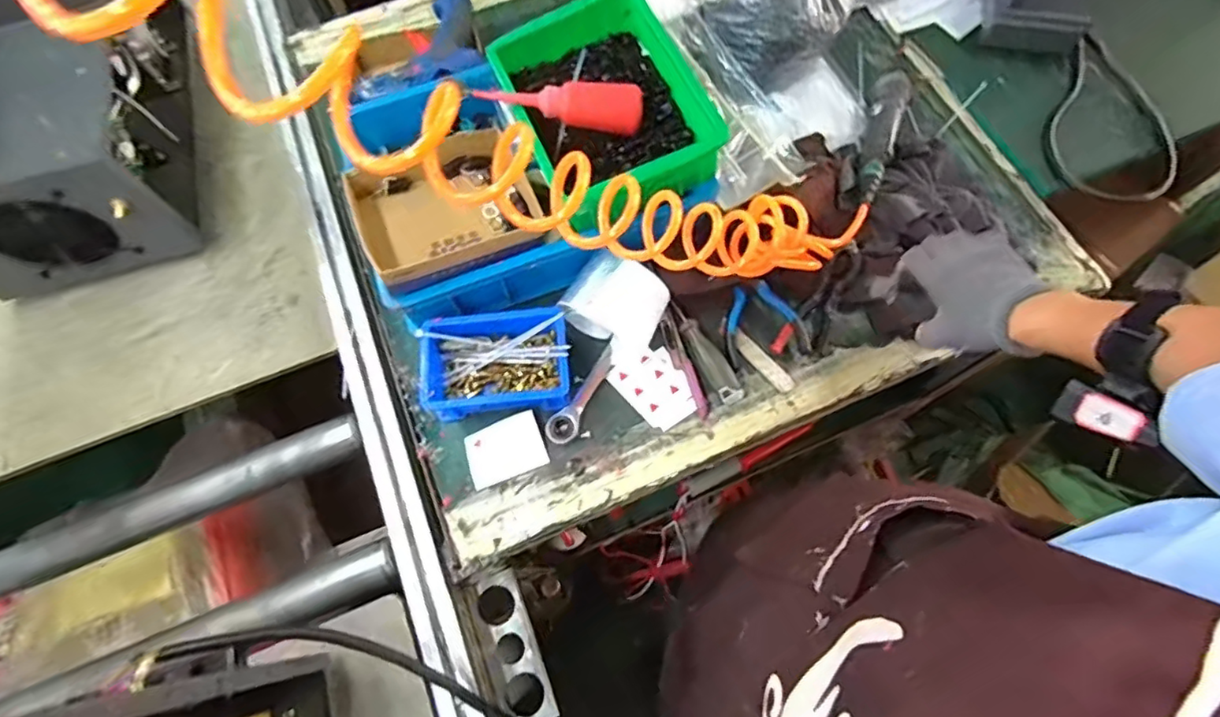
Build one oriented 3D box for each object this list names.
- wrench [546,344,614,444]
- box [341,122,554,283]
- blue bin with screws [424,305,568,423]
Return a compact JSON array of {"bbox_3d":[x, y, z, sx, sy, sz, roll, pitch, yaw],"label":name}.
[{"bbox_3d":[-0.026,0.041,0.635,0.031,0.014,0.116,34,74,13],"label":"wrench"},{"bbox_3d":[-0.177,-0.167,0.631,0.177,0.035,0.148,-24,70,-7],"label":"box"},{"bbox_3d":[-0.118,0.006,0.624,0.150,0.058,0.099,-5,69,0],"label":"blue bin with screws"}]

